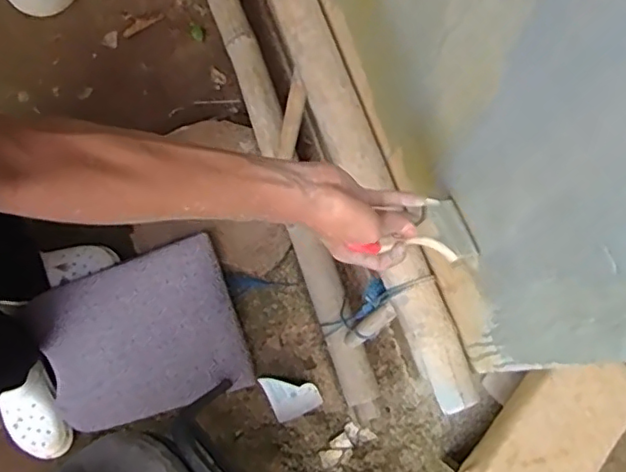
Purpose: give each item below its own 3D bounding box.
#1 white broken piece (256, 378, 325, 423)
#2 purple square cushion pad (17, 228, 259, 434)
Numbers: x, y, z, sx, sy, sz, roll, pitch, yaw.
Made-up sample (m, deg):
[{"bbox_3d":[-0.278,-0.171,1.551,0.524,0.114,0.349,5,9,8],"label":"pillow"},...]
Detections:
[{"bbox_3d":[-0.046,0.323,1.232,0.100,0.017,0.101,-27,78,-4],"label":"white broken piece"},{"bbox_3d":[-0.335,0.205,1.176,0.372,0.028,0.306,-22,101,-7],"label":"purple square cushion pad"}]

